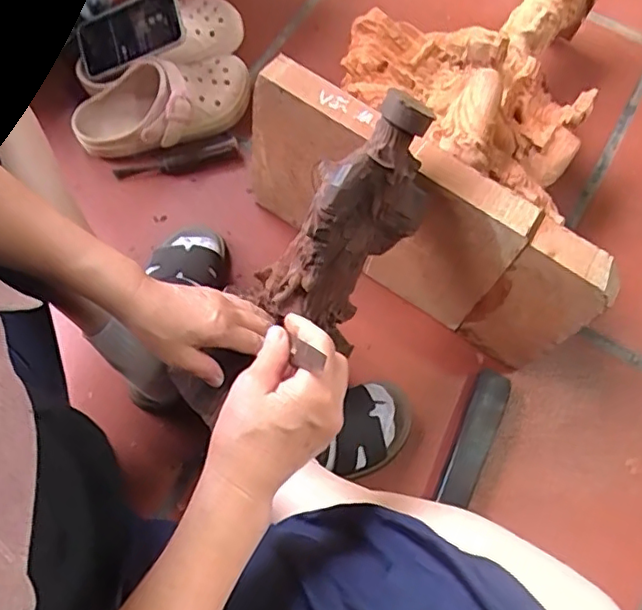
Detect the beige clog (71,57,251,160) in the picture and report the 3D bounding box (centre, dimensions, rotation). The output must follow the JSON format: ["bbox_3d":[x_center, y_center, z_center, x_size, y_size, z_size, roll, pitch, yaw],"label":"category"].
[{"bbox_3d":[-0.205,-0.283,0.806,0.210,0.081,0.124,-6,70,-5],"label":"beige clog"}]

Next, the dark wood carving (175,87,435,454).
[{"bbox_3d":[0.031,-0.084,0.575,0.095,0.103,0.236,36,113,13],"label":"dark wood carving"}]

